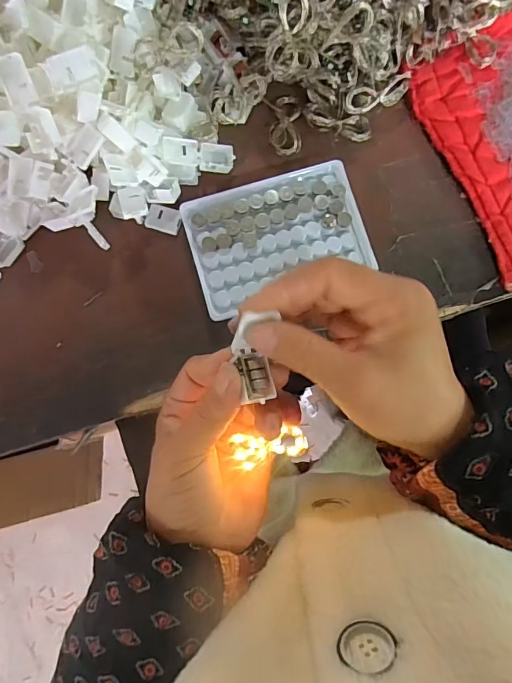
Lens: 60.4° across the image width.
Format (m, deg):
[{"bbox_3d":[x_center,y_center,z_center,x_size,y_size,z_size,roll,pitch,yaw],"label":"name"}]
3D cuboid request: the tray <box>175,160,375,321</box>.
[{"bbox_3d":[0.016,-0.080,0.339,0.130,0.021,0.089,-18,84,-2],"label":"tray"}]

